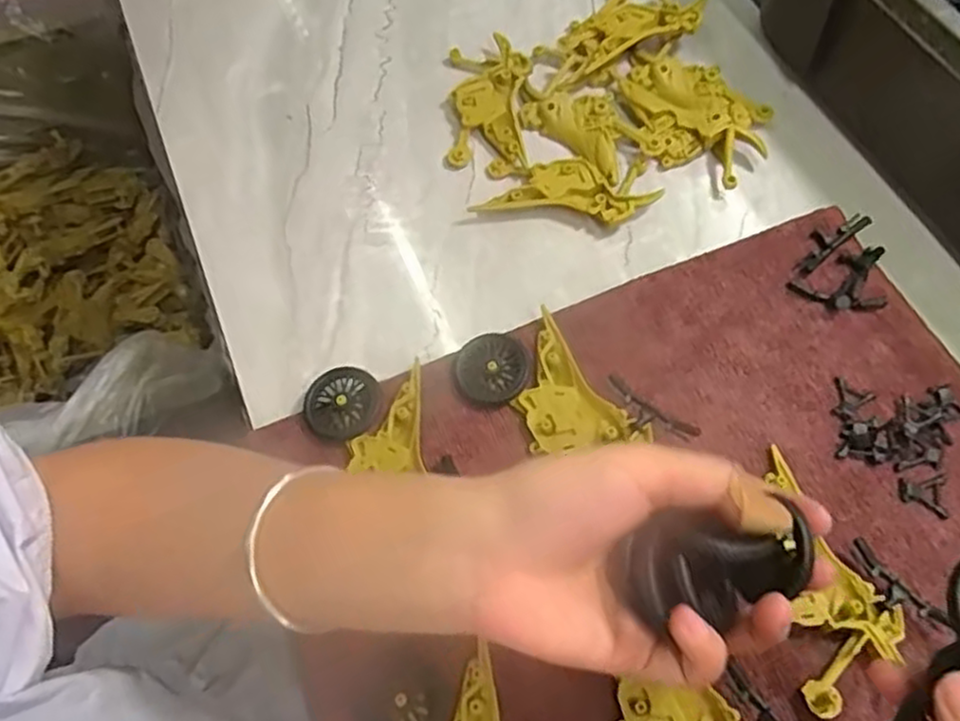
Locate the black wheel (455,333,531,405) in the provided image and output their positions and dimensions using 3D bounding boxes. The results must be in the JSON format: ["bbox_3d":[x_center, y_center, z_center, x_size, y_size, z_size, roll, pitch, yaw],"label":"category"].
[{"bbox_3d":[0.006,0.005,0.362,0.036,0.008,0.035,-1,63,2],"label":"black wheel"}]

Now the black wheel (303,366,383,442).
[{"bbox_3d":[-0.067,0.023,0.357,0.037,0.009,0.037,-1,63,2],"label":"black wheel"}]

